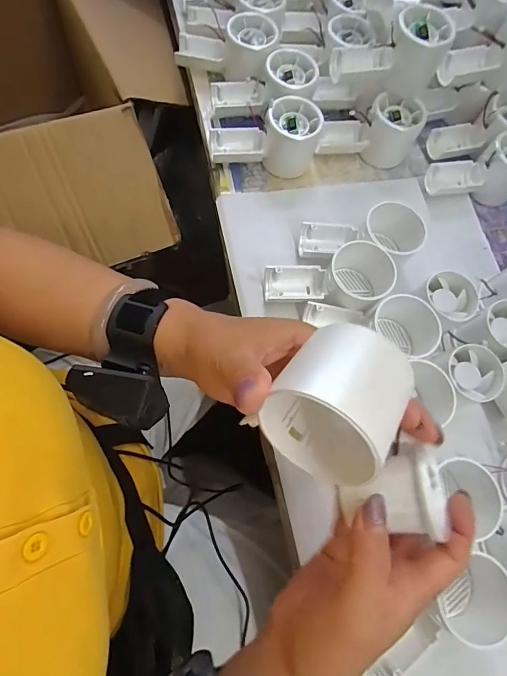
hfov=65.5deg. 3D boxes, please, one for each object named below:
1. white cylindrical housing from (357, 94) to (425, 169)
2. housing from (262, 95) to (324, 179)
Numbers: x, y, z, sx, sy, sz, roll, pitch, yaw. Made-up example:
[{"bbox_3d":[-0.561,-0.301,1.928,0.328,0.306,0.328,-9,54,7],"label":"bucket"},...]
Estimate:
[{"bbox_3d":[0.157,-0.234,0.439,0.058,0.055,0.054,2,71,-6],"label":"white cylindrical housing"},{"bbox_3d":[0.039,-0.216,0.424,0.059,0.057,0.055,13,70,-2],"label":"housing"}]

